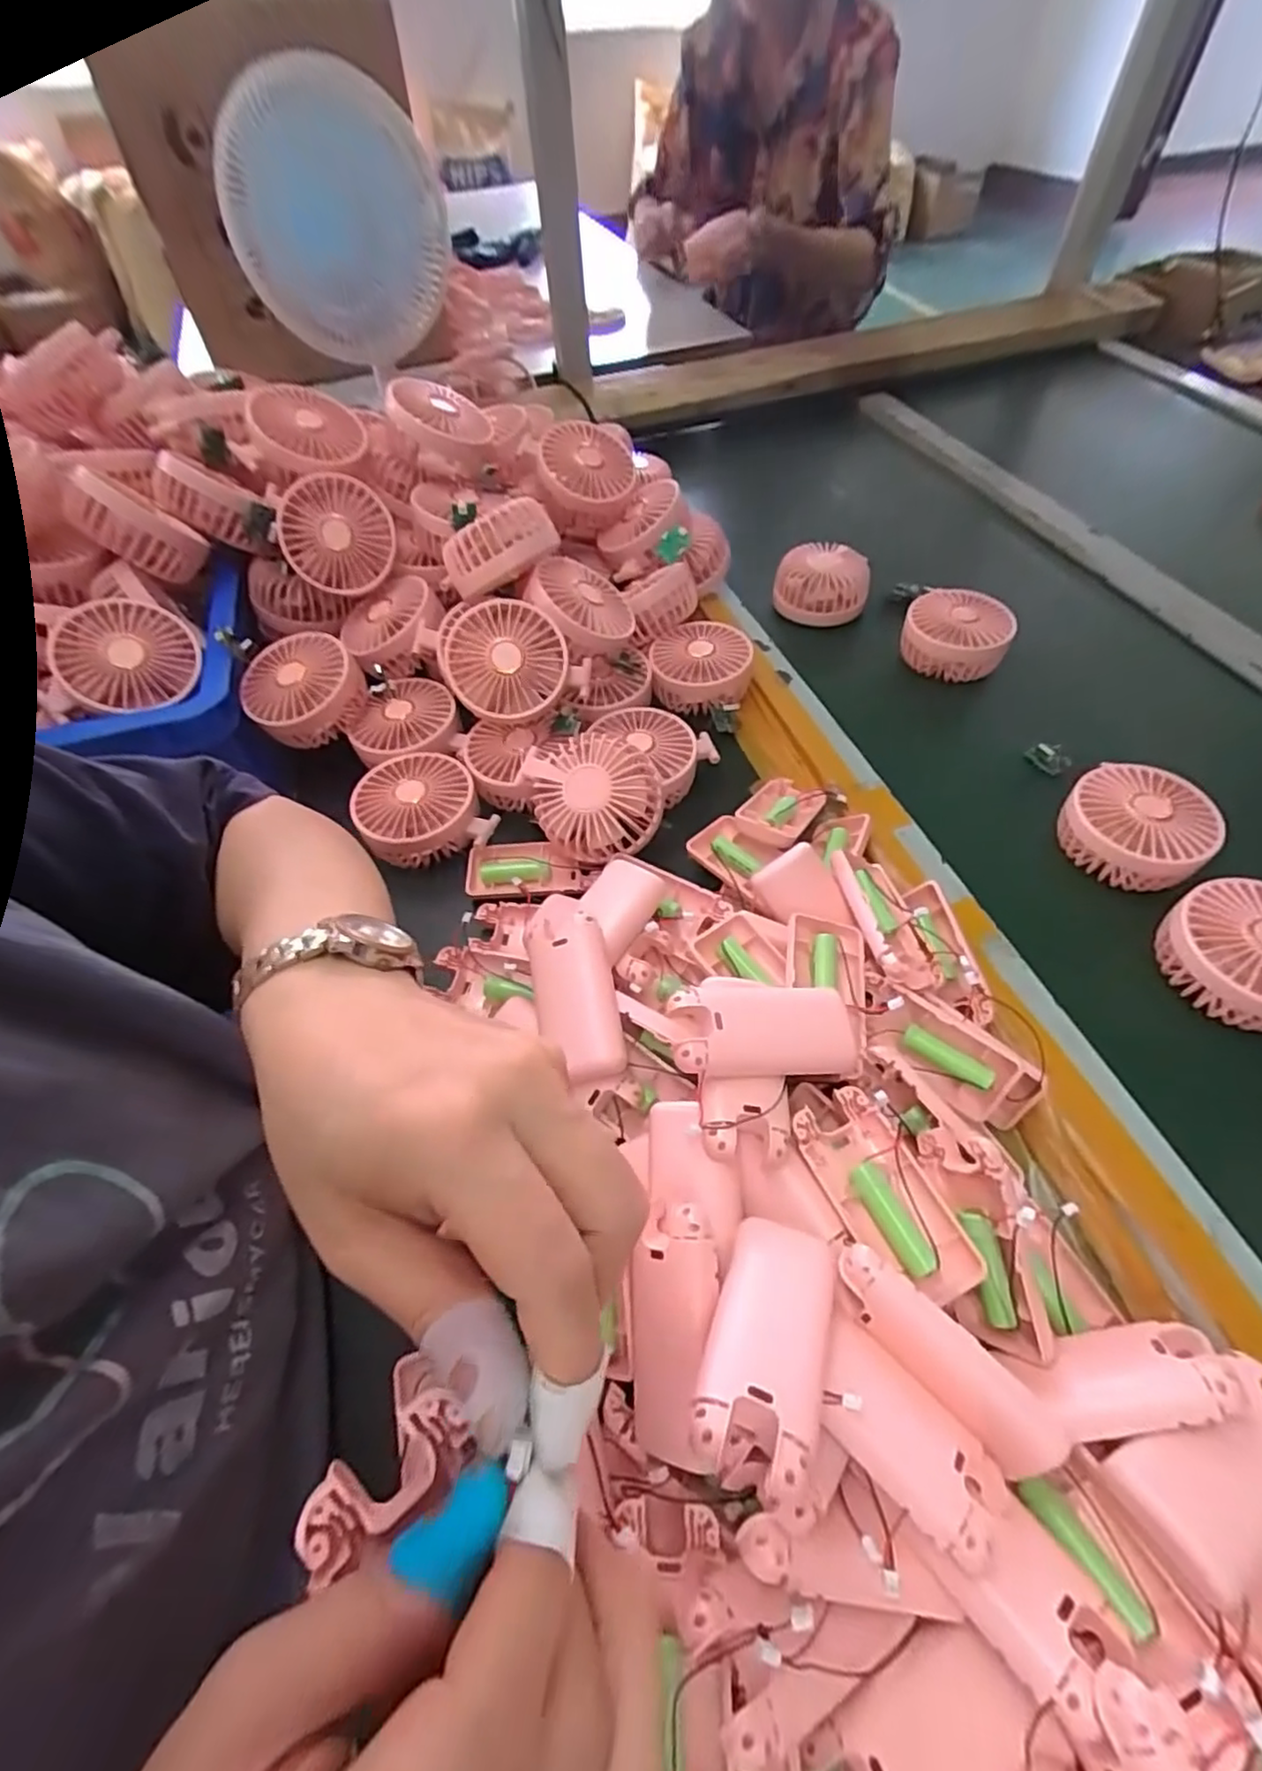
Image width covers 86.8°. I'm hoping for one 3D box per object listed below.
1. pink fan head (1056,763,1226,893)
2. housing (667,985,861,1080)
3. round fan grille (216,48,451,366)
[{"bbox_3d":[0.349,-0.041,0.465,0.086,0.043,0.082,-2,55,3],"label":"pink fan head"},{"bbox_3d":[0.068,0.070,0.337,0.091,0.019,0.046,3,44,-11],"label":"housing"},{"bbox_3d":[-0.313,-0.720,0.727,0.227,0.224,0.083,-28,55,-5],"label":"round fan grille"}]

